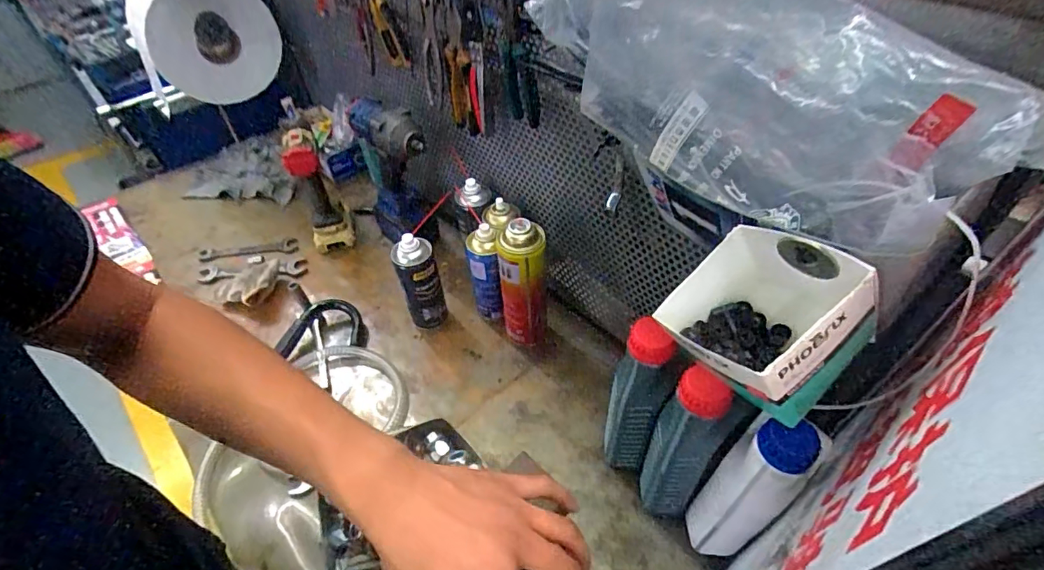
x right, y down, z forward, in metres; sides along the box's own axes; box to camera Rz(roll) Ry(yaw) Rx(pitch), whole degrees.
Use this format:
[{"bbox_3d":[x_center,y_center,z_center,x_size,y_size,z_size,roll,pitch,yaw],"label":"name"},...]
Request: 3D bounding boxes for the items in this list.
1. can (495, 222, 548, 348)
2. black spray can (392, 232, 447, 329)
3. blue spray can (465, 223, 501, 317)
[{"bbox_3d":[0.001,0.010,0.744,0.069,0.233,0.059,-2,47,0],"label":"can"},{"bbox_3d":[-0.163,0.007,0.795,0.060,0.195,0.055,-1,47,1],"label":"black spray can"},{"bbox_3d":[-0.058,-0.006,0.802,0.052,0.184,0.049,-10,48,-7],"label":"blue spray can"}]

